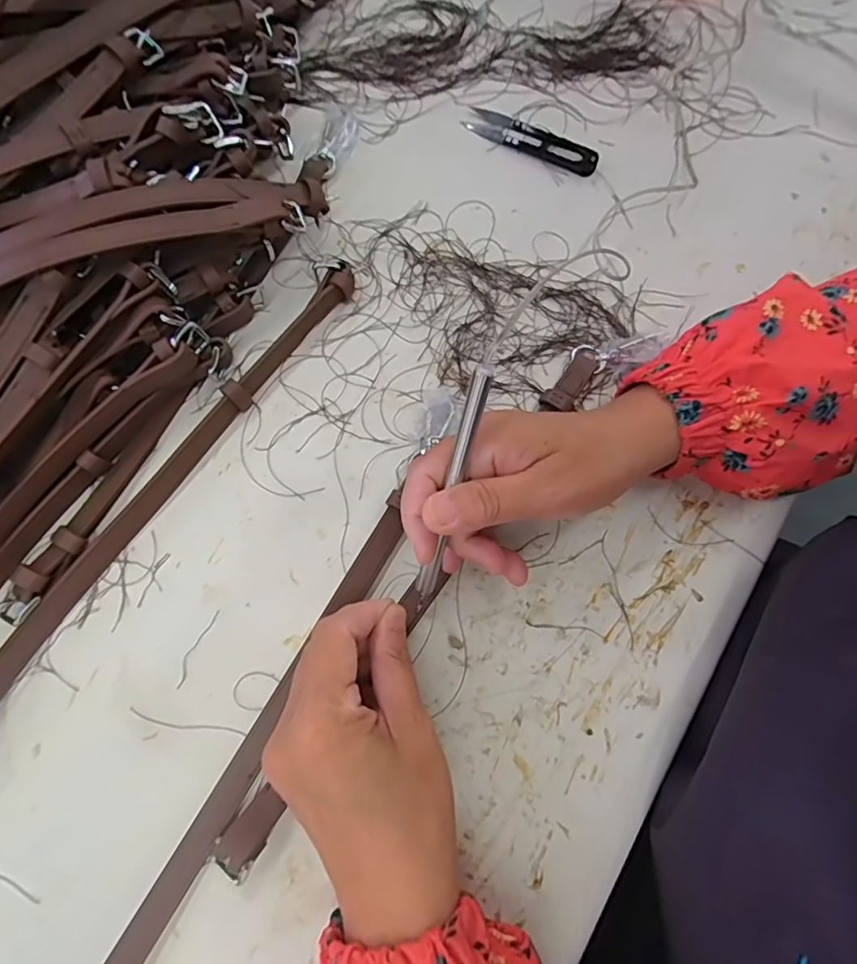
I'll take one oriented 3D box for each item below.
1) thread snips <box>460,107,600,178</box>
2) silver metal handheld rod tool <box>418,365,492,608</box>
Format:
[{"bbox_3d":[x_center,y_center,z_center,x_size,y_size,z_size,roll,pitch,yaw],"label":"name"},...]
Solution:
[{"bbox_3d":[0.076,-0.253,0.394,0.102,0.006,0.026,26,75,5],"label":"thread snips"},{"bbox_3d":[0.011,0.005,0.258,0.009,0.127,0.009,15,30,2],"label":"silver metal handheld rod tool"}]

